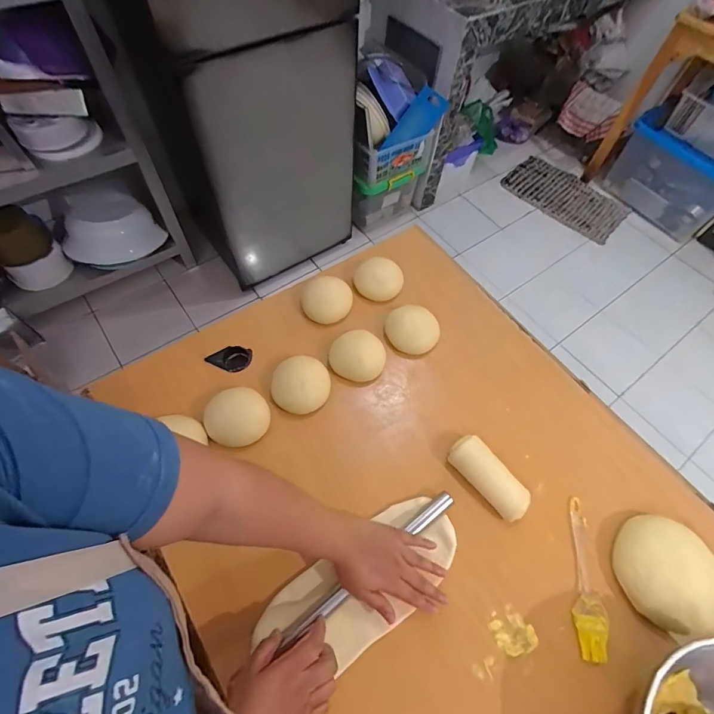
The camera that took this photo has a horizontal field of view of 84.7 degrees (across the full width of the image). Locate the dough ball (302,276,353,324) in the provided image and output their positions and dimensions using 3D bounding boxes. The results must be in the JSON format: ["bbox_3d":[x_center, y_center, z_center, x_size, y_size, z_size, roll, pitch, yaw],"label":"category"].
[{"bbox_3d":[-0.058,-0.108,0.742,0.091,0.057,0.079,5,61,-1],"label":"dough ball"}]

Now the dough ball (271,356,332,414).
[{"bbox_3d":[-0.094,0.045,0.661,0.093,0.031,0.093,2,61,-3],"label":"dough ball"}]

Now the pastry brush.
[{"bbox_3d":[0.325,0.306,0.552,0.040,0.013,0.201,12,61,3],"label":"pastry brush"}]

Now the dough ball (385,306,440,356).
[{"bbox_3d":[0.101,-0.052,0.722,0.082,0.034,0.094,-37,70,-21],"label":"dough ball"}]

